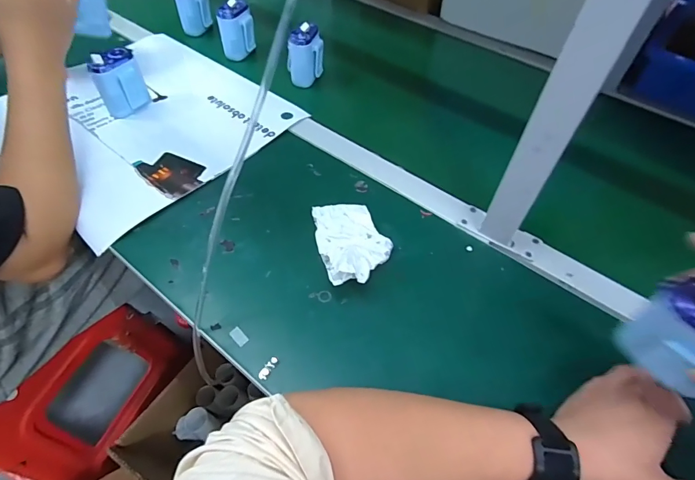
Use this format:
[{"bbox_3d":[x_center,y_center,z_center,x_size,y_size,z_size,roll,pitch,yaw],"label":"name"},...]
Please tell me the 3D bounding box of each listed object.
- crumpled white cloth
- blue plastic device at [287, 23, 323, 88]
[{"bbox_3d":[0.007,-0.002,0.462,0.081,0.044,0.119,-12,56,-9],"label":"crumpled white cloth"},{"bbox_3d":[-0.071,-0.310,0.664,0.059,0.086,0.044,-6,55,-5],"label":"blue plastic device"}]

